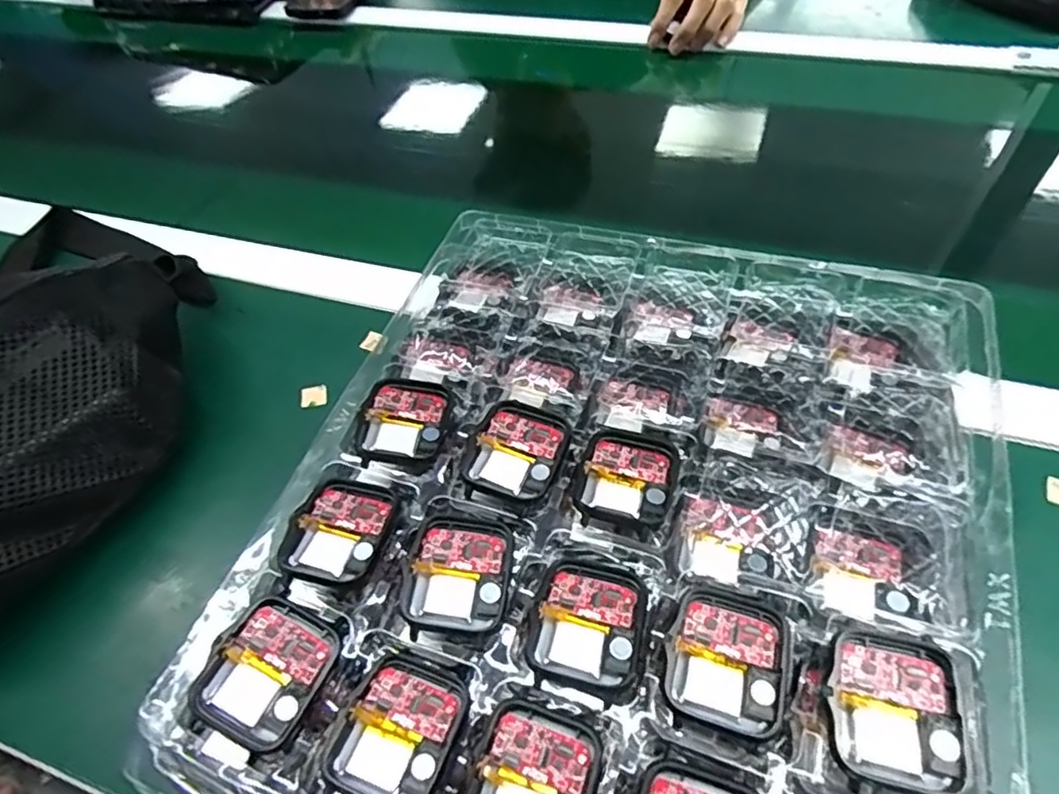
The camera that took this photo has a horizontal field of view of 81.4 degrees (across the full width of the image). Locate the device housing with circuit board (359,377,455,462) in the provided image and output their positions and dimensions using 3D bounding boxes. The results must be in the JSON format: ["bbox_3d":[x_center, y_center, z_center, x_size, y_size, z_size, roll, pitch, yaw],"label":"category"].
[{"bbox_3d":[-0.054,0.009,0.270,0.035,0.008,0.043,5,53,9],"label":"device housing with circuit board"}]

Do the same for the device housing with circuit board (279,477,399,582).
[{"bbox_3d":[-0.073,0.051,0.240,0.035,0.009,0.042,12,54,14],"label":"device housing with circuit board"}]

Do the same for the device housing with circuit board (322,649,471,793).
[{"bbox_3d":[-0.042,0.109,0.201,0.036,0.013,0.044,17,56,17],"label":"device housing with circuit board"}]

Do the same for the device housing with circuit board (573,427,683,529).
[{"bbox_3d":[0.040,0.031,0.248,0.038,0.009,0.044,15,55,16],"label":"device housing with circuit board"}]

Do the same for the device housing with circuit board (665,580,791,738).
[{"bbox_3d":[0.067,0.086,0.208,0.039,0.006,0.047,12,54,14],"label":"device housing with circuit board"}]

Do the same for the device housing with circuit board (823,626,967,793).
[{"bbox_3d":[0.111,0.095,0.188,0.036,0.007,0.043,11,54,14],"label":"device housing with circuit board"}]

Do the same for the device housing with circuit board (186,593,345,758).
[{"bbox_3d":[-0.090,0.095,0.211,0.036,0.007,0.043,29,68,5],"label":"device housing with circuit board"}]

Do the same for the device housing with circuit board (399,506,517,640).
[{"bbox_3d":[-0.025,0.063,0.228,0.038,0.007,0.045,3,53,7],"label":"device housing with circuit board"}]

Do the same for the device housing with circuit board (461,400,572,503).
[{"bbox_3d":[-0.004,0.022,0.254,0.037,0.005,0.041,17,56,18],"label":"device housing with circuit board"}]

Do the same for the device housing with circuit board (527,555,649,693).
[{"bbox_3d":[0.021,0.078,0.215,0.036,0.005,0.042,12,54,14],"label":"device housing with circuit board"}]

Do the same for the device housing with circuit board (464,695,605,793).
[{"bbox_3d":[0.001,0.118,0.188,0.036,0.010,0.043,17,56,17],"label":"device housing with circuit board"}]

